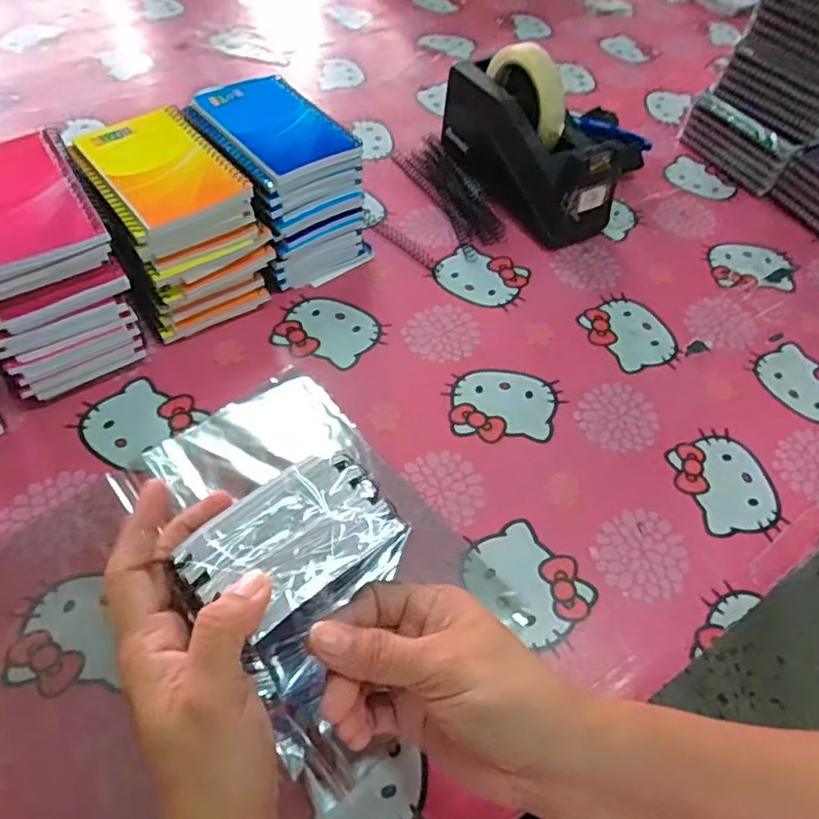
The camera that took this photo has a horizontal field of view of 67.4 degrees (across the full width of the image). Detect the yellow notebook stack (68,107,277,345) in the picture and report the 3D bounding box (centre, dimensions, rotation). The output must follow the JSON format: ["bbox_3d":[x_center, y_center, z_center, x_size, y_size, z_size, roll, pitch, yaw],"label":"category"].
[{"bbox_3d":[-0.188,-0.150,0.500,0.104,0.115,0.134,-29,61,-23],"label":"yellow notebook stack"}]

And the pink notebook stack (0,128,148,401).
[{"bbox_3d":[-0.267,-0.100,0.448,0.095,0.123,0.132,-26,60,-22],"label":"pink notebook stack"}]

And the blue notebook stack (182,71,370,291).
[{"bbox_3d":[-0.111,-0.198,0.541,0.103,0.112,0.139,-29,61,-23],"label":"blue notebook stack"}]

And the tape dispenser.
[{"bbox_3d":[0.116,-0.266,0.604,0.077,0.118,0.201,-24,59,-20],"label":"tape dispenser"}]

